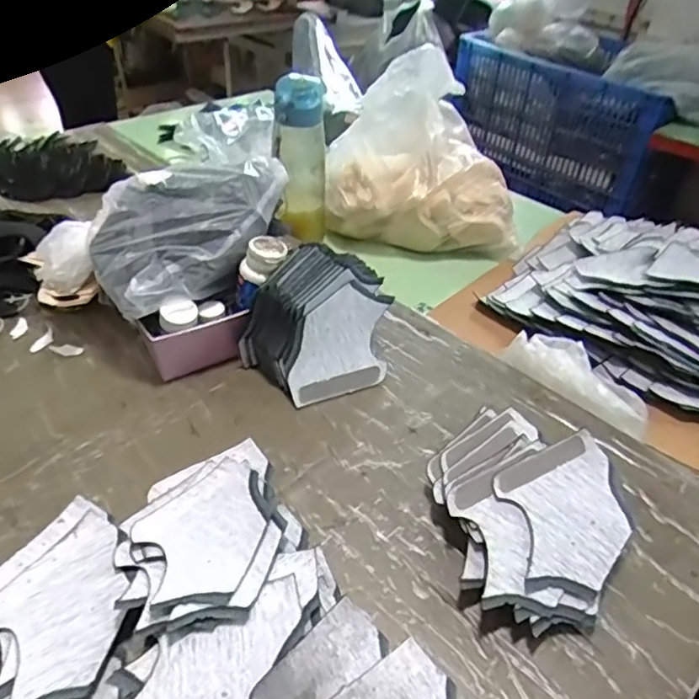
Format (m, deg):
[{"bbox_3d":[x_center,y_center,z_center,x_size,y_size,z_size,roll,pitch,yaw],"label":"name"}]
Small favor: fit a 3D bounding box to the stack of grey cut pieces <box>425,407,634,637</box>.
[{"bbox_3d":[0.148,0.126,0.488,0.141,0.048,0.191,-6,40,-8],"label":"stack of grey cut pieces"}]

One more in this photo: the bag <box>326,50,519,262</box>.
[{"bbox_3d":[0.106,-0.313,0.920,0.288,0.237,0.244,-2,39,-4],"label":"bag"}]

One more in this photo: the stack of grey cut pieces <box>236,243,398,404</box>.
[{"bbox_3d":[-0.022,-0.027,0.612,0.140,0.112,0.117,-31,49,-33],"label":"stack of grey cut pieces"}]

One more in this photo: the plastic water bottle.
[{"bbox_3d":[-0.066,-0.256,0.809,0.064,0.214,0.063,5,39,5],"label":"plastic water bottle"}]

